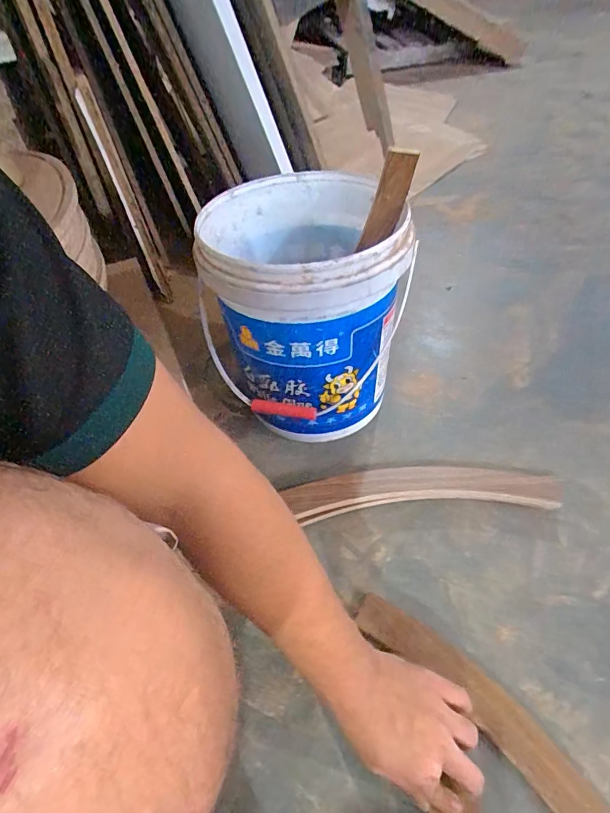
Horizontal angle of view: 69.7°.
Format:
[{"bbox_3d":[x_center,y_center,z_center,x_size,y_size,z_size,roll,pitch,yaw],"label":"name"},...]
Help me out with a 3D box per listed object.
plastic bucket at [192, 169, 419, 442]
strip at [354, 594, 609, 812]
[{"bbox_3d":[-0.005,-0.145,0.708,0.278,0.326,0.287,-3,47,3],"label":"plastic bucket"},{"bbox_3d":[0.224,0.362,0.437,0.083,0.013,0.430,-31,53,-22],"label":"strip"}]

